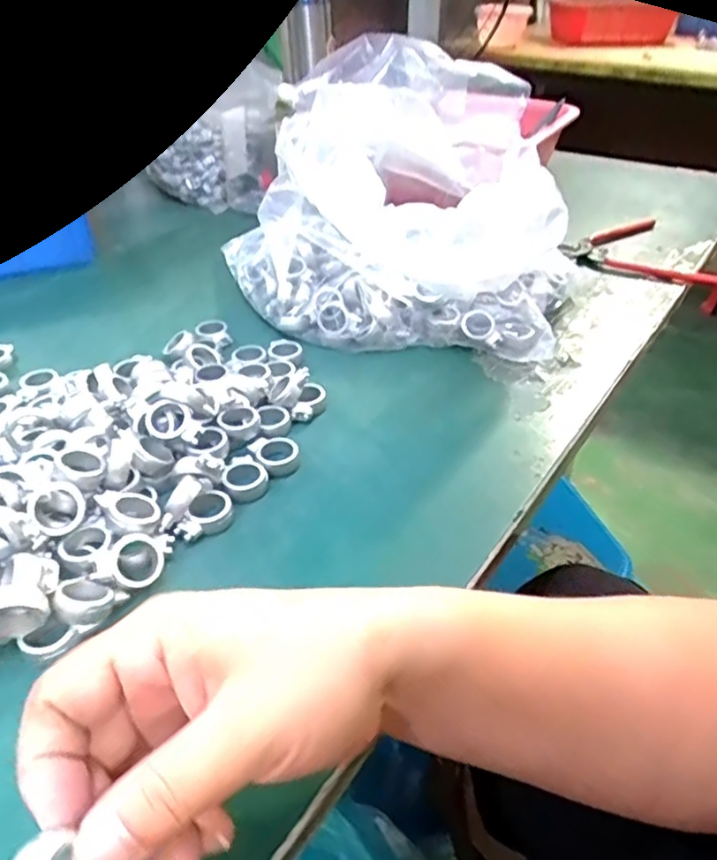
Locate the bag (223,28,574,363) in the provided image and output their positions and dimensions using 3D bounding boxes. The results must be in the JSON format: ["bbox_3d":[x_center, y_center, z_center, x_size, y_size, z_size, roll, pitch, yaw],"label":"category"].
[{"bbox_3d":[0.042,-0.246,0.610,0.280,0.167,0.412,5,38,8],"label":"bag"}]

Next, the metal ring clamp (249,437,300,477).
[{"bbox_3d":[-0.049,0.015,0.389,0.025,0.011,0.031,-20,39,-21],"label":"metal ring clamp"}]

